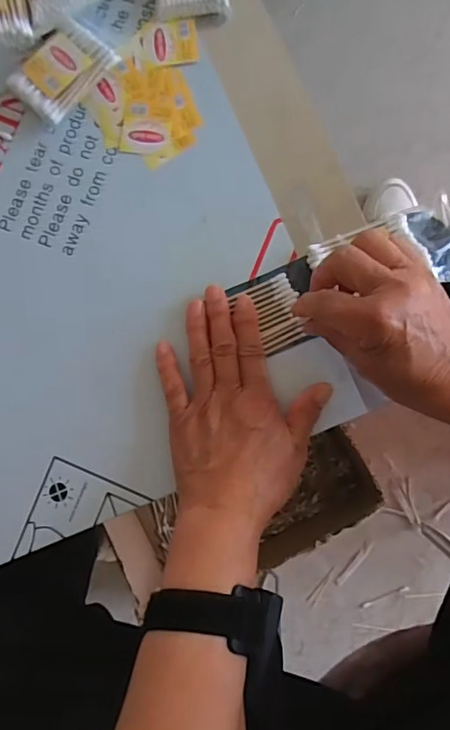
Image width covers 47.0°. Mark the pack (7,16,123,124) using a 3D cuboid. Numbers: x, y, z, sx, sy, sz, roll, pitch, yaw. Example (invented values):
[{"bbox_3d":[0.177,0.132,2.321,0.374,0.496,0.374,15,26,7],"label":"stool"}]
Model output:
[{"bbox_3d":[-0.128,-0.232,0.411,0.054,0.022,0.077,43,90,9],"label":"pack"}]

